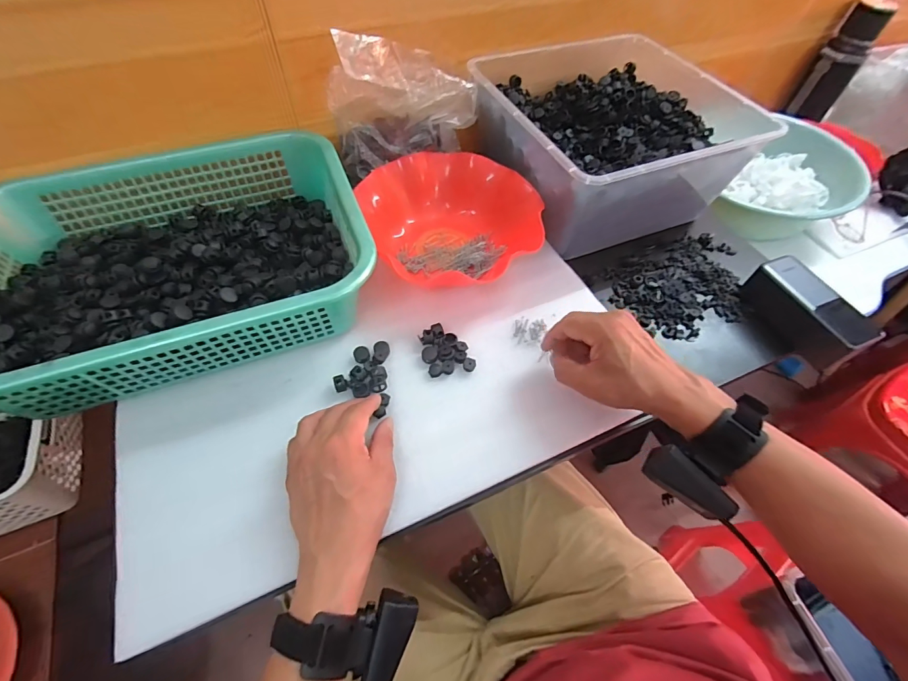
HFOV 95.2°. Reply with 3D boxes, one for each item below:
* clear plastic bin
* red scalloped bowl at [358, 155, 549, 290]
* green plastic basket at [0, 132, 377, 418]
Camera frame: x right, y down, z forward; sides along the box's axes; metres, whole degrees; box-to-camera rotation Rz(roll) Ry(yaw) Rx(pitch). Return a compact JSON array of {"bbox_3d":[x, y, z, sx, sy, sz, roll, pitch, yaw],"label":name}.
[{"bbox_3d":[0.200,-0.281,0.583,0.288,0.138,0.294,-19,59,-14],"label":"clear plastic bin"},{"bbox_3d":[-0.006,-0.157,0.530,0.201,0.066,0.194,1,56,-2],"label":"red scalloped bowl"},{"bbox_3d":[-0.297,-0.091,0.443,0.385,0.085,0.295,-19,59,-14],"label":"green plastic basket"}]

